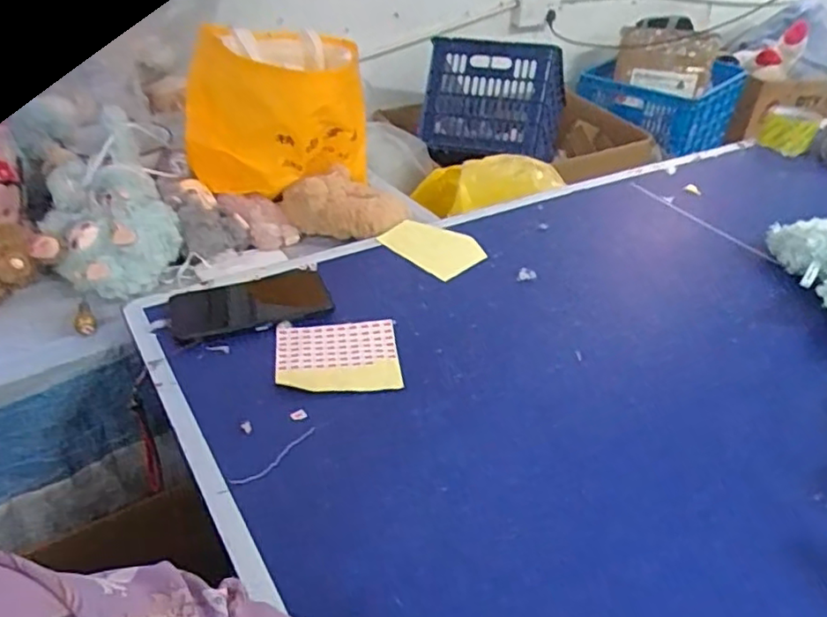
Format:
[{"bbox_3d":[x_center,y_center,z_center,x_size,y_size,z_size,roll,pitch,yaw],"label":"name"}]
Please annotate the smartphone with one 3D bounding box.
[{"bbox_3d":[-0.172,-0.006,0.673,0.159,0.010,0.077,-13,48,-16],"label":"smartphone"}]

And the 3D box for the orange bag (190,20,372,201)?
[{"bbox_3d":[-0.172,-0.237,0.796,0.213,0.177,0.189,-2,37,-7],"label":"orange bag"}]

